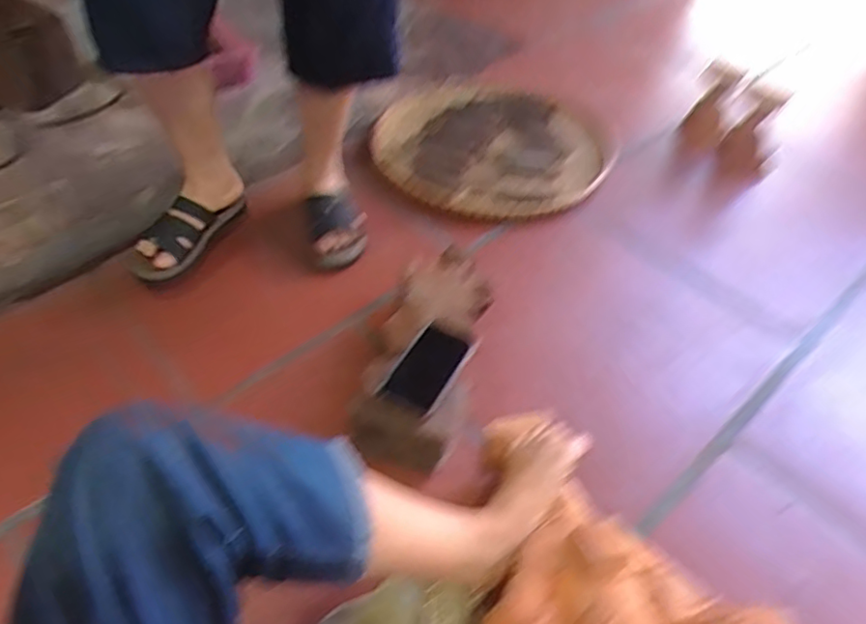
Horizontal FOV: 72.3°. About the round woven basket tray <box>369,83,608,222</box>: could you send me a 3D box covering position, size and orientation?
[{"bbox_3d":[0.127,-0.368,1.298,0.472,0.040,0.497,1,47,-1],"label":"round woven basket tray"}]

